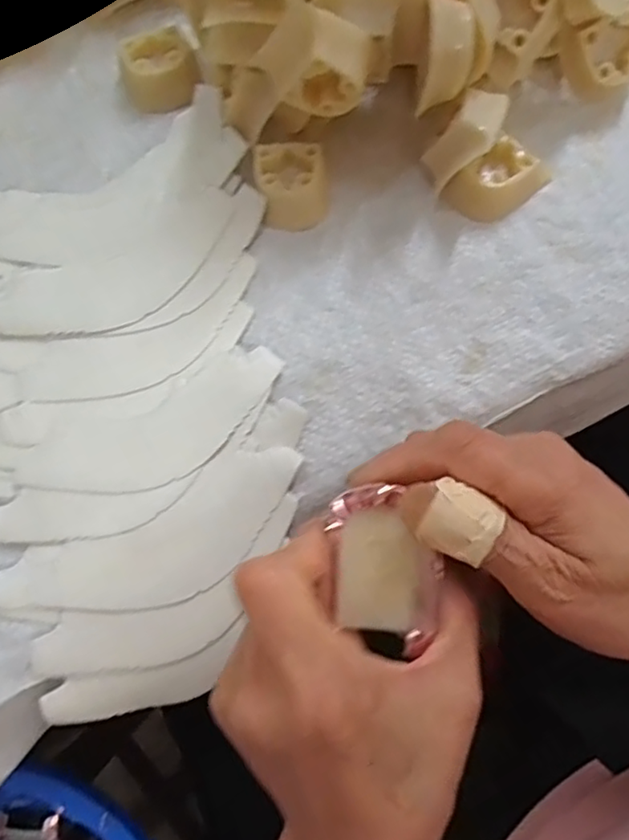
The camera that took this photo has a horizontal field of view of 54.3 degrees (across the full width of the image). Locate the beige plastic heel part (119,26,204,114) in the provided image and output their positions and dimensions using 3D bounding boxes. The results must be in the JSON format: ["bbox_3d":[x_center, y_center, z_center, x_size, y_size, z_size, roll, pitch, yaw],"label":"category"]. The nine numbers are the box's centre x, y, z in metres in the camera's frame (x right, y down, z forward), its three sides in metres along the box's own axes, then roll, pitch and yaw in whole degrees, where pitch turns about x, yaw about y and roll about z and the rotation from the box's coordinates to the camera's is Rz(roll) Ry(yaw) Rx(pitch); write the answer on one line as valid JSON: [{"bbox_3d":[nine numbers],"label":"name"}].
[{"bbox_3d":[-0.076,-0.177,0.308,0.036,0.019,0.038,-1,75,2],"label":"beige plastic heel part"}]

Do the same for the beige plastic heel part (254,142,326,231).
[{"bbox_3d":[-0.011,-0.109,0.287,0.031,0.017,0.037,-4,74,1],"label":"beige plastic heel part"}]

